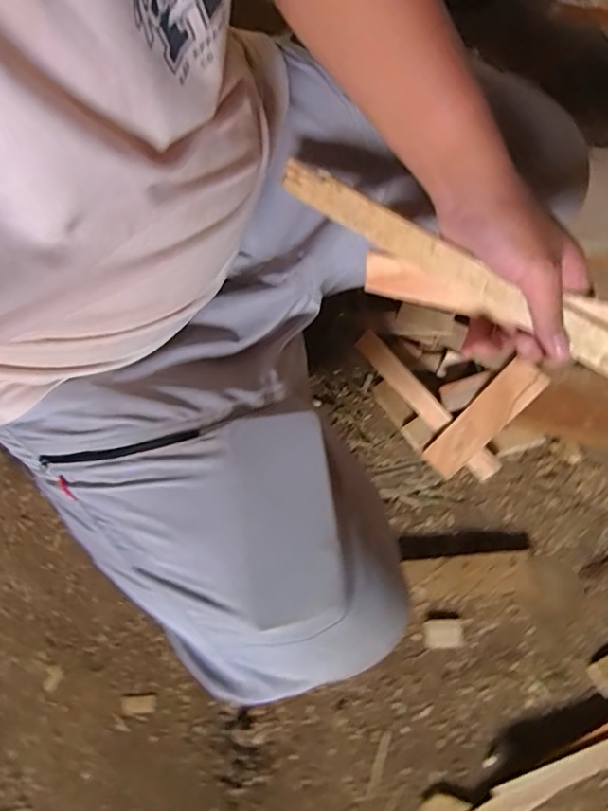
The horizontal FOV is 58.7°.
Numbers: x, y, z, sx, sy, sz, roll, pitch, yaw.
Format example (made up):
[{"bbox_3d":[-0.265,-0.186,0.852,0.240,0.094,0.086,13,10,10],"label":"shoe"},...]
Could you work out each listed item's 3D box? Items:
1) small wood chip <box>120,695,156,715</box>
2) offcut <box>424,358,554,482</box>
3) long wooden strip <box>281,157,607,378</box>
[{"bbox_3d":[-0.217,0.393,0.708,0.046,0.005,0.022,-2,74,-1],"label":"small wood chip"},{"bbox_3d":[0.245,0.020,0.747,0.054,0.011,0.195,45,115,11],"label":"offcut"},{"bbox_3d":[0.185,-0.055,0.388,0.486,0.033,0.012,33,41,12],"label":"long wooden strip"}]

